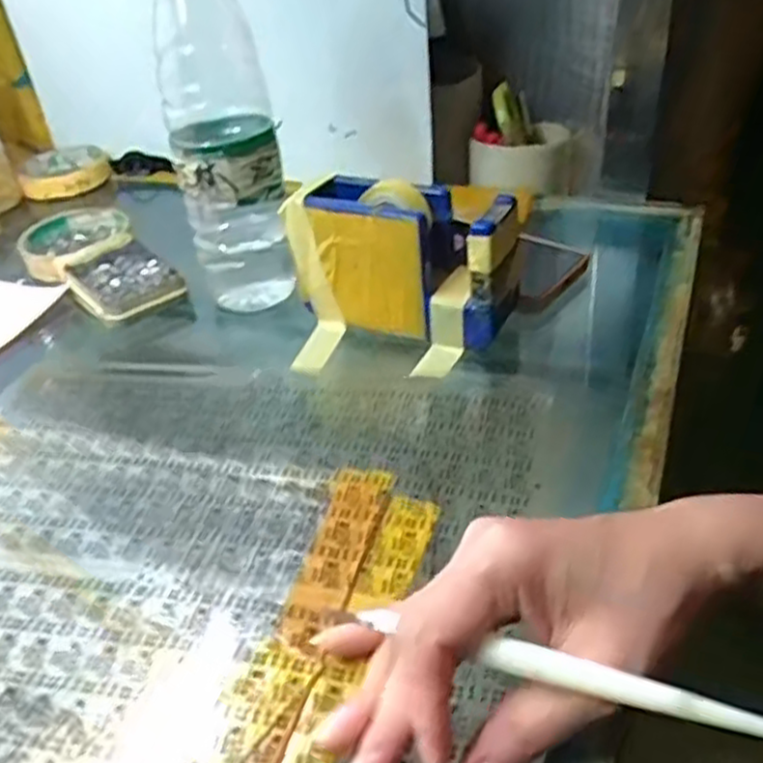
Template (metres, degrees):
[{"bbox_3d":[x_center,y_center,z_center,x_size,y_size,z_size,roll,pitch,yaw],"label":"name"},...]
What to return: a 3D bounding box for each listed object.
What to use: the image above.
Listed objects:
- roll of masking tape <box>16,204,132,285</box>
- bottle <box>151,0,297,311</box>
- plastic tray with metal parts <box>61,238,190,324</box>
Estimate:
[{"bbox_3d":[-0.238,-0.110,0.590,0.081,0.017,0.101,-16,37,-11],"label":"roll of masking tape"},{"bbox_3d":[-0.100,-0.157,0.467,0.061,0.216,0.076,-12,36,-7],"label":"bottle"},{"bbox_3d":[-0.181,-0.071,0.537,0.065,0.013,0.109,-26,40,-24],"label":"plastic tray with metal parts"}]

